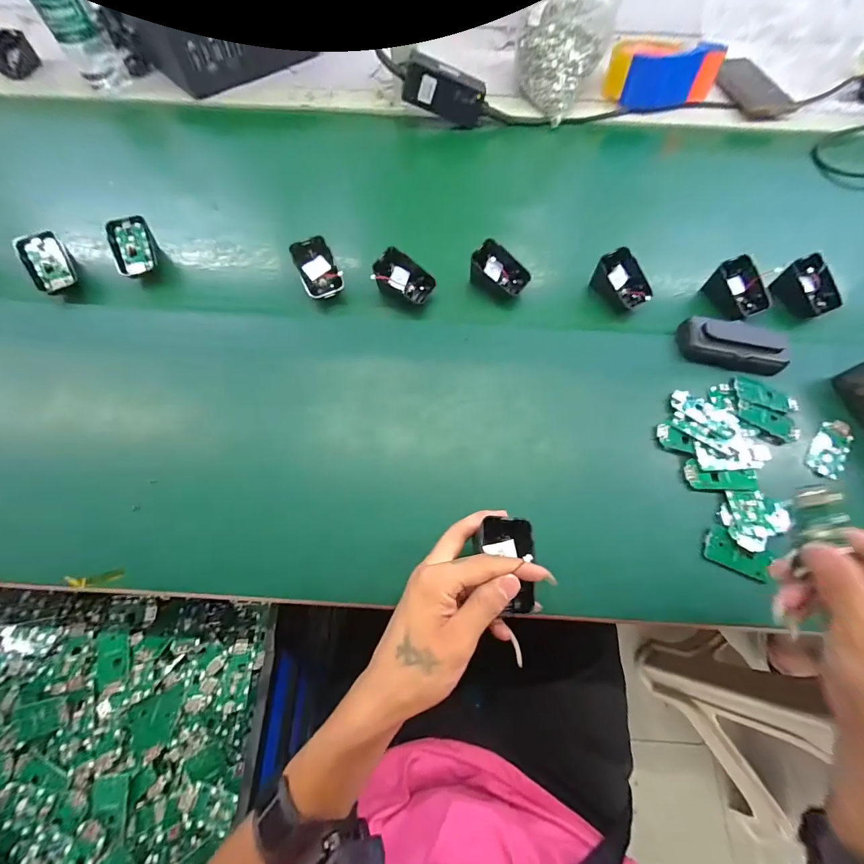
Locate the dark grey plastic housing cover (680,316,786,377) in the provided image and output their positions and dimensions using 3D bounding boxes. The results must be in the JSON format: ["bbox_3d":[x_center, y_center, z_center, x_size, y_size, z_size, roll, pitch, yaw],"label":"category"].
[{"bbox_3d":[0.325,-0.093,0.403,0.100,0.024,0.047,12,74,3],"label":"dark grey plastic housing cover"}]

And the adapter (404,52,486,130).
[{"bbox_3d":[0.019,-0.486,0.542,0.119,0.052,0.032,7,72,-21],"label":"adapter"}]

